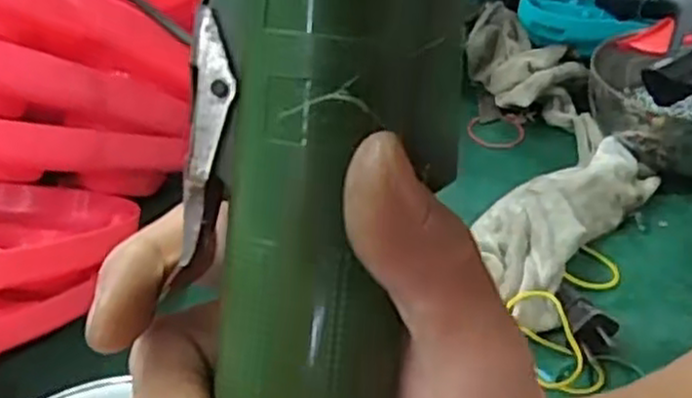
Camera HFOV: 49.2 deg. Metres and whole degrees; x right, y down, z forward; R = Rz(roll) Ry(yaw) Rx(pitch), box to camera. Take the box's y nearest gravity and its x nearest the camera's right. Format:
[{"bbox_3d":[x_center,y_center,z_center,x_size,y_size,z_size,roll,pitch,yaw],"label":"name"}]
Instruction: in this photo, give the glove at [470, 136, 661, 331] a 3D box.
[{"bbox_3d":[0.131,0.011,0.482,0.077,0.029,0.169,24,44,30],"label":"glove"}]

